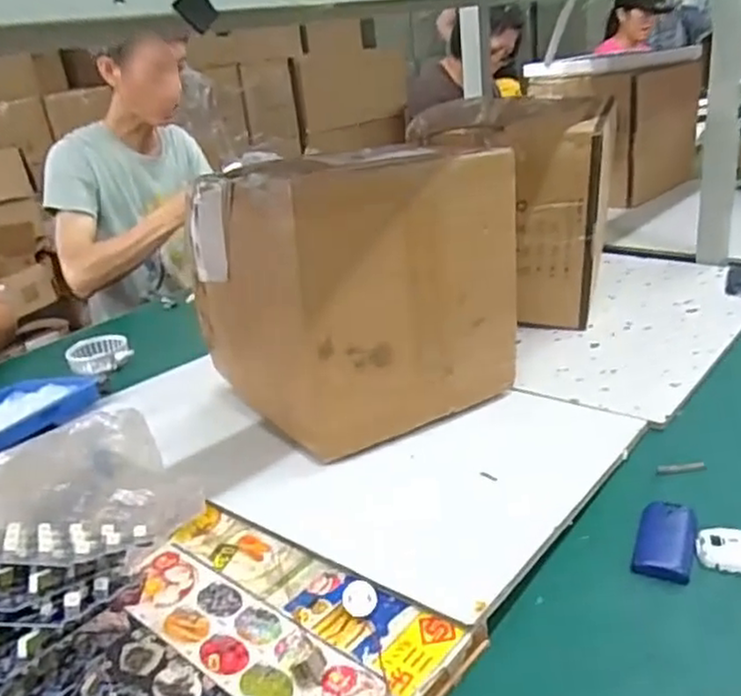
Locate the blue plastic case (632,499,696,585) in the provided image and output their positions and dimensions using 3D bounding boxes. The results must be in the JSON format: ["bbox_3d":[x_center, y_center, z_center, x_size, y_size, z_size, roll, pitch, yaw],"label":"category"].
[{"bbox_3d":[0.250,0.160,0.591,0.045,0.013,0.090,5,26,28],"label":"blue plastic case"}]

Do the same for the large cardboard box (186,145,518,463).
[{"bbox_3d":[-0.019,-0.069,0.808,0.284,0.287,0.248,-21,26,-28],"label":"large cardboard box"}]

